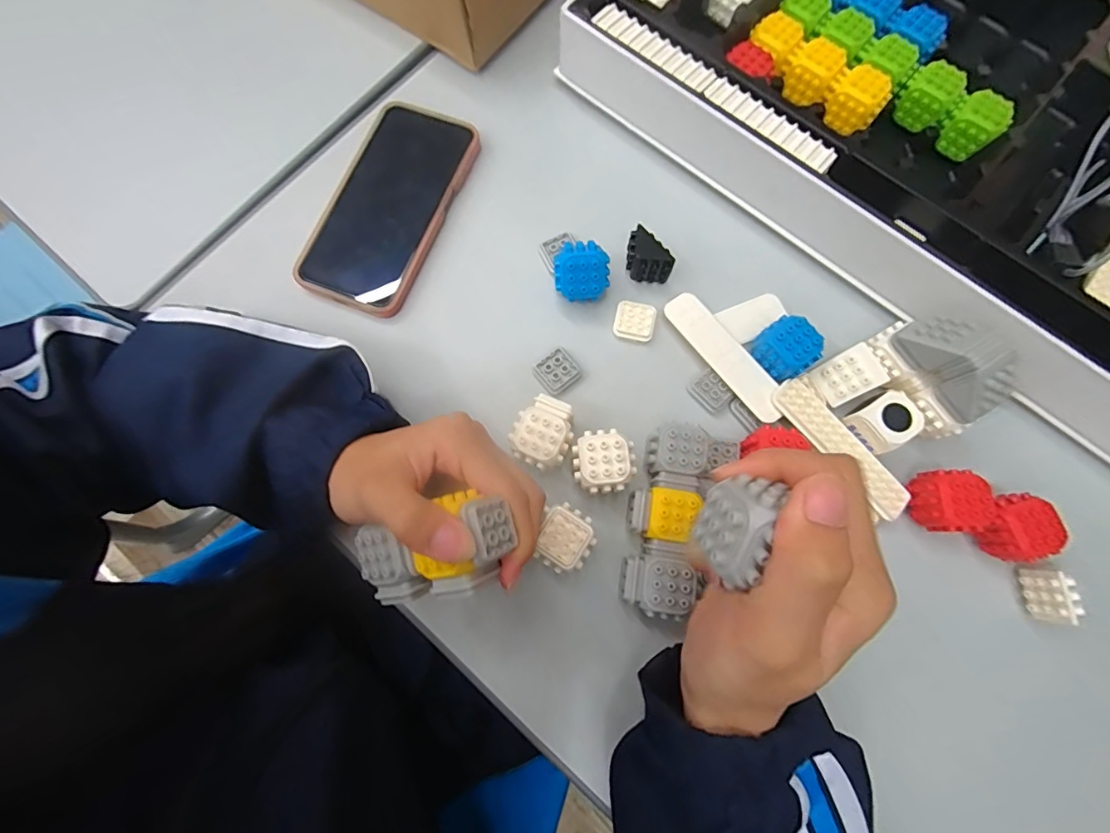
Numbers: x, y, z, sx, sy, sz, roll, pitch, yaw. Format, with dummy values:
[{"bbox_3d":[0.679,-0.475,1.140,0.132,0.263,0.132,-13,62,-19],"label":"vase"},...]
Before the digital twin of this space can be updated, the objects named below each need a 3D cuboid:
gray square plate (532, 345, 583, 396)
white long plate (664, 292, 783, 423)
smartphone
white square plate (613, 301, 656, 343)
[{"bbox_3d":[0.002,-0.032,0.332,0.028,0.005,0.027,-37,80,-8],"label":"gray square plate"},{"bbox_3d":[0.116,-0.042,0.325,0.026,0.008,0.103,-35,79,-7],"label":"white long plate"},{"bbox_3d":[-0.126,-0.160,0.364,0.084,0.015,0.168,21,78,5],"label":"smartphone"},{"bbox_3d":[0.057,-0.068,0.340,0.028,0.005,0.027,15,78,3],"label":"white square plate"}]

